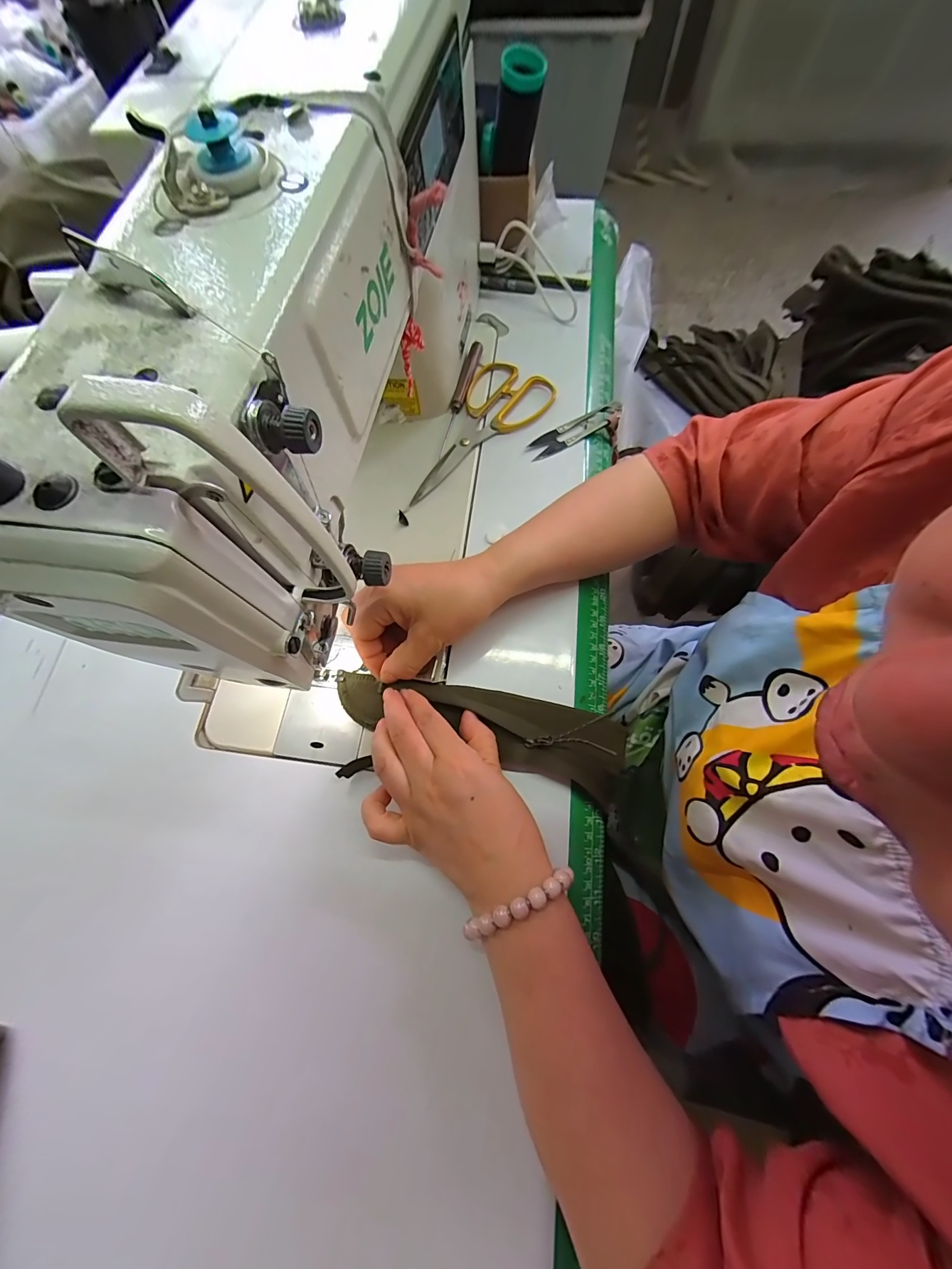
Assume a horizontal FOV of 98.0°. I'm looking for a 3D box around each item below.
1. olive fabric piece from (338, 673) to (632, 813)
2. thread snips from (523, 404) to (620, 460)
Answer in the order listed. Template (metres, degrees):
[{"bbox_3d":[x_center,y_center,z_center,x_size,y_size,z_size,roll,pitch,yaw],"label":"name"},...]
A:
[{"bbox_3d":[0.002,0.062,0.298,0.212,0.029,0.054,14,71,6],"label":"olive fabric piece"},{"bbox_3d":[0.096,-0.195,0.395,0.098,0.008,0.022,-28,72,-8],"label":"thread snips"}]

